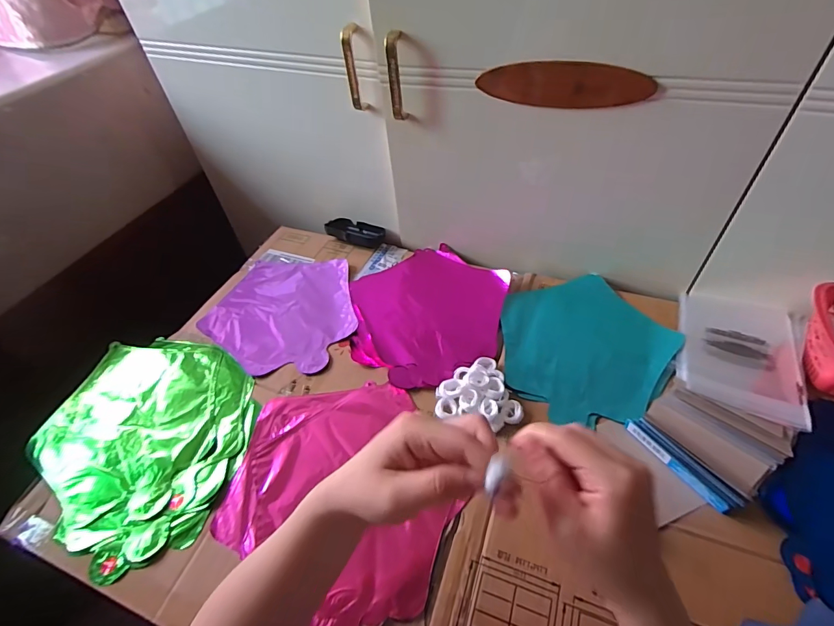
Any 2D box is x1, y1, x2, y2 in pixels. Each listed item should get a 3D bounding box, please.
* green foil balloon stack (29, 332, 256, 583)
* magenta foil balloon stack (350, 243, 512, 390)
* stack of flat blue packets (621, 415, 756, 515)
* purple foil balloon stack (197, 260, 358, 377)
[{"bbox_3d":[-0.336,0.142,0.528,0.317,0.027,0.244,34,58,32],"label":"green foil balloon stack"},{"bbox_3d":[0.020,-0.010,0.624,0.226,0.017,0.263,-6,46,0],"label":"magenta foil balloon stack"},{"bbox_3d":[0.271,0.154,0.434,0.019,0.027,0.116,-29,50,-21],"label":"stack of flat blue packets"},{"bbox_3d":[-0.206,-0.003,0.640,0.221,0.010,0.224,-5,46,0],"label":"purple foil balloon stack"}]

